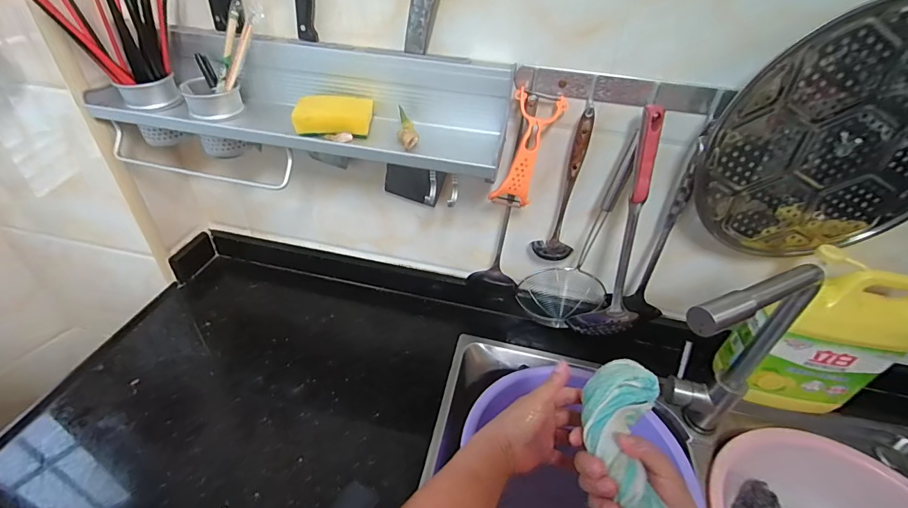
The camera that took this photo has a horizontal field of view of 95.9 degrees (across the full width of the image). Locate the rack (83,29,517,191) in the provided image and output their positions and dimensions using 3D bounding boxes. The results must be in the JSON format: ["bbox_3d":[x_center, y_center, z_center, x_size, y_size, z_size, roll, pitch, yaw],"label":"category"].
[{"bbox_3d":[-0.213,-0.196,0.566,0.566,0.156,0.121,8,39,5],"label":"rack"}]

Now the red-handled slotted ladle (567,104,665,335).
[{"bbox_3d":[0.250,-0.018,0.571,0.089,0.331,0.074,23,42,22],"label":"red-handled slotted ladle"}]

